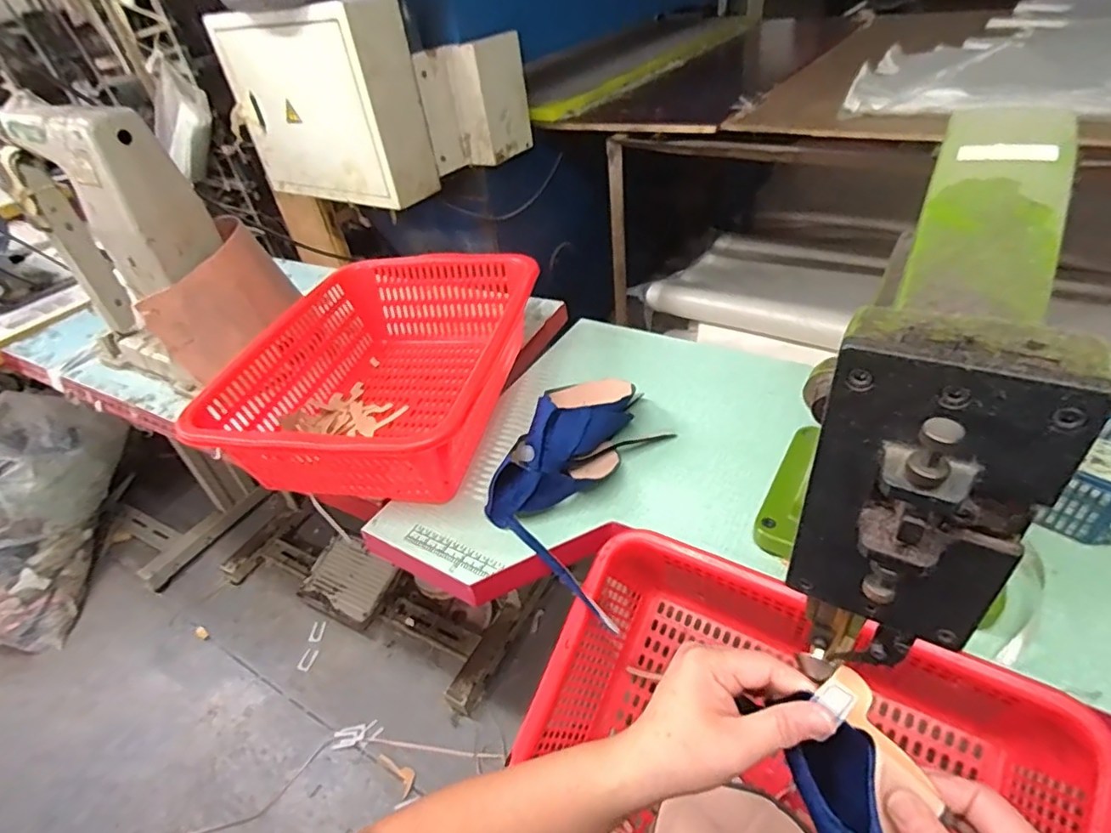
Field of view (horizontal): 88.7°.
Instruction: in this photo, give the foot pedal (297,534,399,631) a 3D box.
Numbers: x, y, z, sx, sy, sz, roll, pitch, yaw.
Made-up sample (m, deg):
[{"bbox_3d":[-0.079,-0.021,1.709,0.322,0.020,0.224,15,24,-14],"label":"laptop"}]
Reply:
[{"bbox_3d":[-0.512,0.414,1.412,0.217,0.040,0.167,17,71,21],"label":"foot pedal"}]

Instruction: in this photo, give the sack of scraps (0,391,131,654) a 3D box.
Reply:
[{"bbox_3d":[-1.338,0.224,1.429,0.283,0.530,0.501,18,46,28],"label":"sack of scraps"}]

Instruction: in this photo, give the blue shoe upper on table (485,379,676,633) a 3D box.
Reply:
[{"bbox_3d":[0.030,0.038,0.642,0.147,0.087,0.283,12,44,23],"label":"blue shoe upper on table"}]

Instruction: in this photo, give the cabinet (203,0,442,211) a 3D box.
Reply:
[{"bbox_3d":[-0.518,-0.699,1.296,0.456,0.368,0.185,22,48,31],"label":"cabinet"}]

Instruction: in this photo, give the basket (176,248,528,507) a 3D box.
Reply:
[{"bbox_3d":[-0.214,-0.057,0.762,0.329,0.144,0.422,3,41,13],"label":"basket"}]

